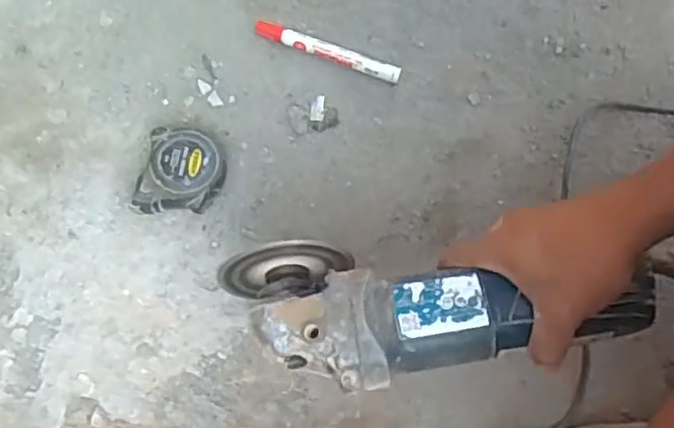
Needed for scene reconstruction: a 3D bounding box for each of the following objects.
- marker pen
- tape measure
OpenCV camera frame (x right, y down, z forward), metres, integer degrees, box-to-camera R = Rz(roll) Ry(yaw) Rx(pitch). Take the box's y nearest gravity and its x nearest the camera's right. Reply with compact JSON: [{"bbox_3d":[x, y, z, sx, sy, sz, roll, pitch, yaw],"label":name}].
[{"bbox_3d":[-0.010,-0.158,0.685,0.146,0.010,0.017,18,75,12],"label":"marker pen"},{"bbox_3d":[-0.137,-0.035,0.635,0.073,0.038,0.082,9,76,2],"label":"tape measure"}]

